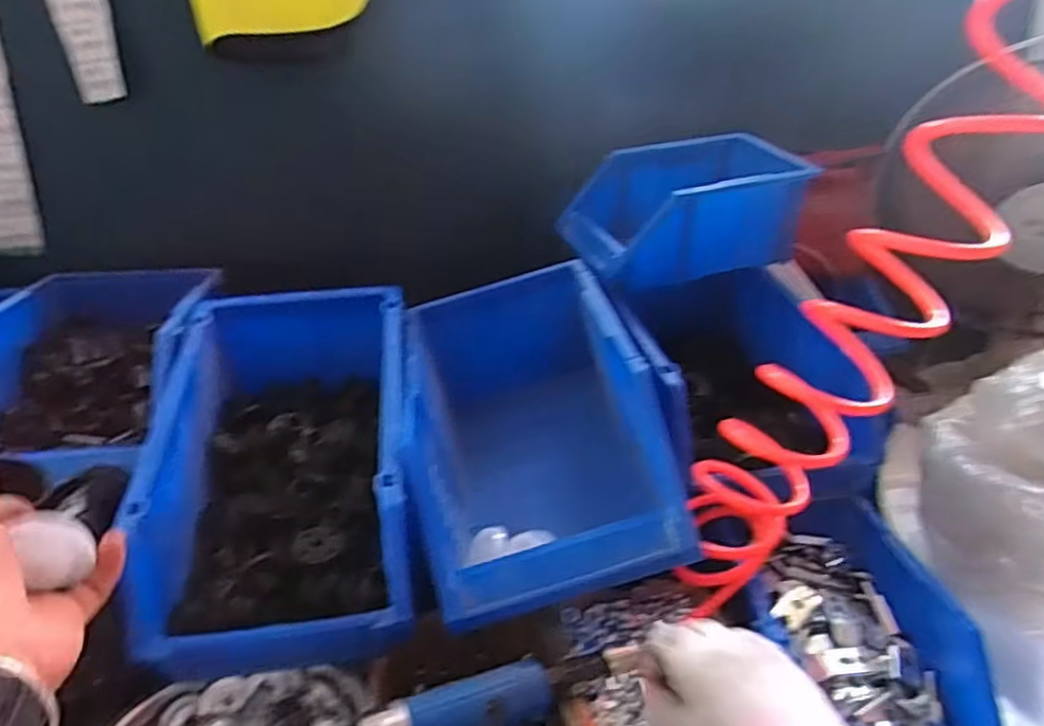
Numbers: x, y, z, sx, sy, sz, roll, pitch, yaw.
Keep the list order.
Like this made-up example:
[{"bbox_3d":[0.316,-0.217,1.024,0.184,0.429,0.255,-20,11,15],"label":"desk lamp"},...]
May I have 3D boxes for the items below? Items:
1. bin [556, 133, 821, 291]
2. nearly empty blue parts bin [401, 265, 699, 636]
[{"bbox_3d":[0.175,-0.171,0.782,0.233,0.124,0.148,-7,22,-17],"label":"bin"},{"bbox_3d":[0.010,0.039,0.639,0.199,0.159,0.360,-19,23,4],"label":"nearly empty blue parts bin"}]

